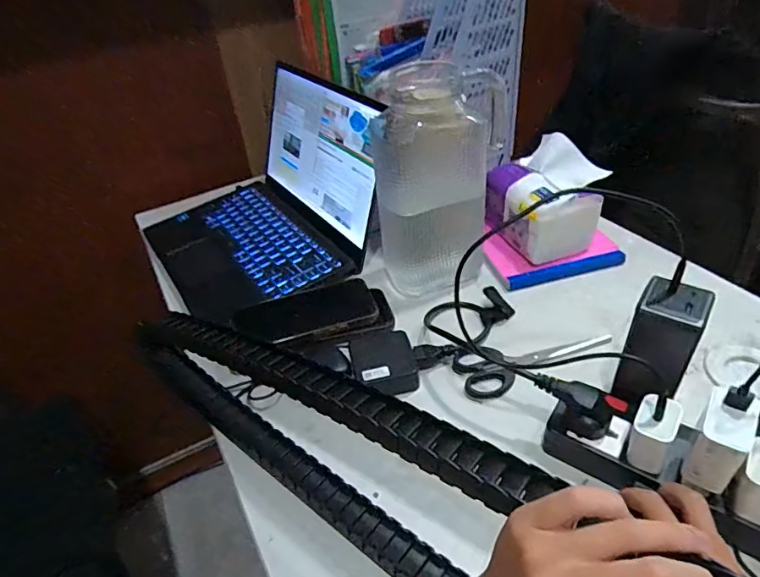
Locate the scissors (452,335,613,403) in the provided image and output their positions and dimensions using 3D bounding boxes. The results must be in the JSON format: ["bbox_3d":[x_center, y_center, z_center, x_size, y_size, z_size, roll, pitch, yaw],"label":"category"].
[{"bbox_3d":[0.166,0.074,0.515,0.172,0.009,0.063,-10,40,-4],"label":"scissors"}]

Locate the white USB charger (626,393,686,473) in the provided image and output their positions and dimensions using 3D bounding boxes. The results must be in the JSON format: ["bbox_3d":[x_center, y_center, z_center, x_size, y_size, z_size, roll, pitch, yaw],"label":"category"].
[{"bbox_3d":[0.206,0.109,0.379,0.027,0.046,0.036,21,45,30],"label":"white USB charger"}]

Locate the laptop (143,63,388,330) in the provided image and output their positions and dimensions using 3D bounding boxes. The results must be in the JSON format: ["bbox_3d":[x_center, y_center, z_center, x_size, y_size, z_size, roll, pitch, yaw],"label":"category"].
[{"bbox_3d":[-0.176,-0.145,0.678,0.272,0.177,0.309,-25,43,-21],"label":"laptop"}]

